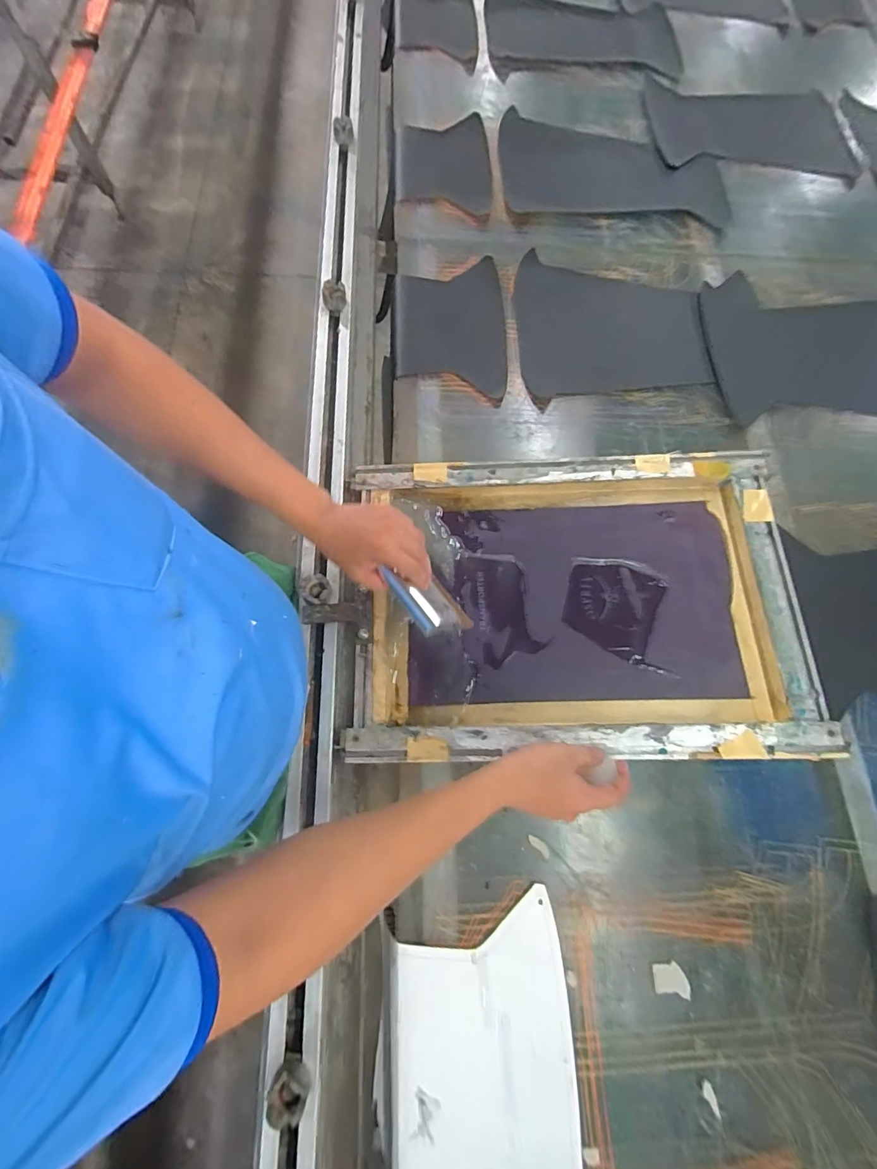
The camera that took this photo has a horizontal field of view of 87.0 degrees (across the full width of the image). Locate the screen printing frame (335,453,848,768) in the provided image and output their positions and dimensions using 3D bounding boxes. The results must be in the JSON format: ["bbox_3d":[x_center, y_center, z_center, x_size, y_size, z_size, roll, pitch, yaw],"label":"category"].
[{"bbox_3d":[0.168,0.018,0.595,0.534,0.035,0.387,-1,73,4],"label":"screen printing frame"}]

